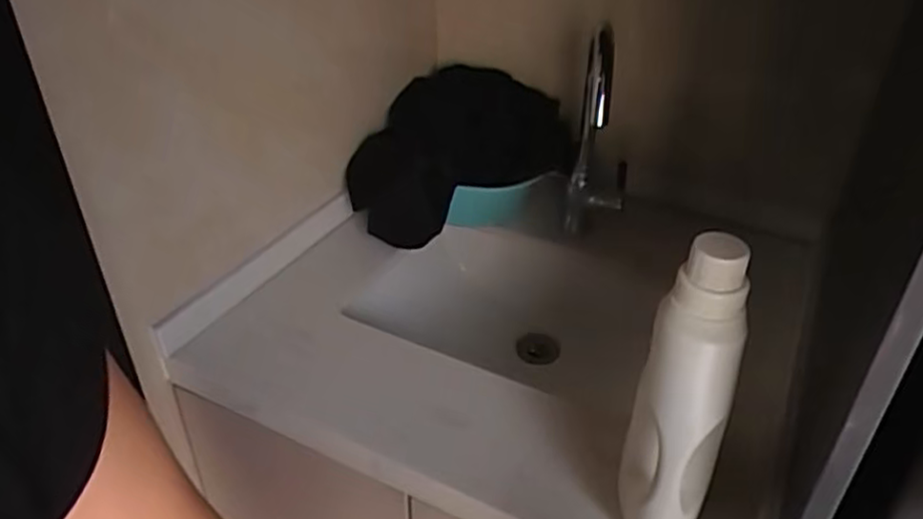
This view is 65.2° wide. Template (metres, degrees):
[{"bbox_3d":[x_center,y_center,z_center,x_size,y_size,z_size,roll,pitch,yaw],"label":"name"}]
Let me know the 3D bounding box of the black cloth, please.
[{"bbox_3d":[-0.012,-0.169,1.036,0.316,0.052,0.214,-27,79,-8],"label":"black cloth"}]

